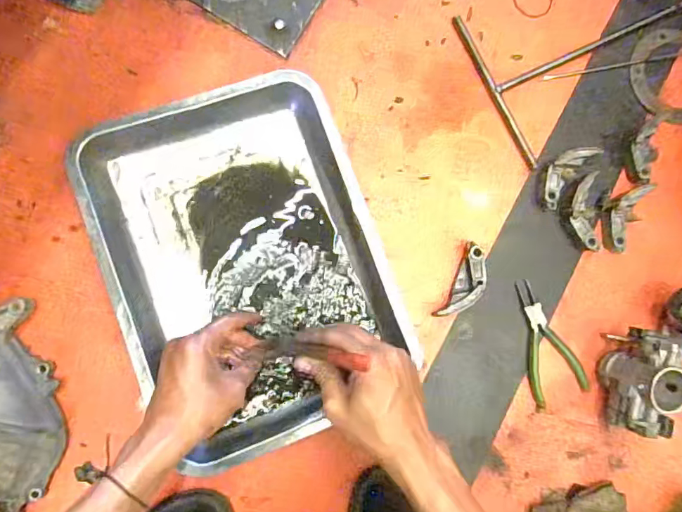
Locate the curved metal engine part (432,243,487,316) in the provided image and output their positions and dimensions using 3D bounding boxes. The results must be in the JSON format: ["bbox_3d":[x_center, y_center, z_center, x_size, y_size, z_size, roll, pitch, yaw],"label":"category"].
[{"bbox_3d":[0.134,0.031,0.517,0.031,0.025,0.084,27,80,-2],"label":"curved metal engine part"}]

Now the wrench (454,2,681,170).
[{"bbox_3d":[0.313,-0.259,0.574,0.323,0.015,0.188,-28,86,-9],"label":"wrench"}]

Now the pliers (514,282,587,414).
[{"bbox_3d":[0.225,0.092,0.522,0.059,0.005,0.137,-11,84,-8],"label":"pliers"}]

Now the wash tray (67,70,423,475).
[{"bbox_3d":[-0.089,0.004,0.484,0.251,0.046,0.344,-20,85,-9],"label":"wash tray"}]

